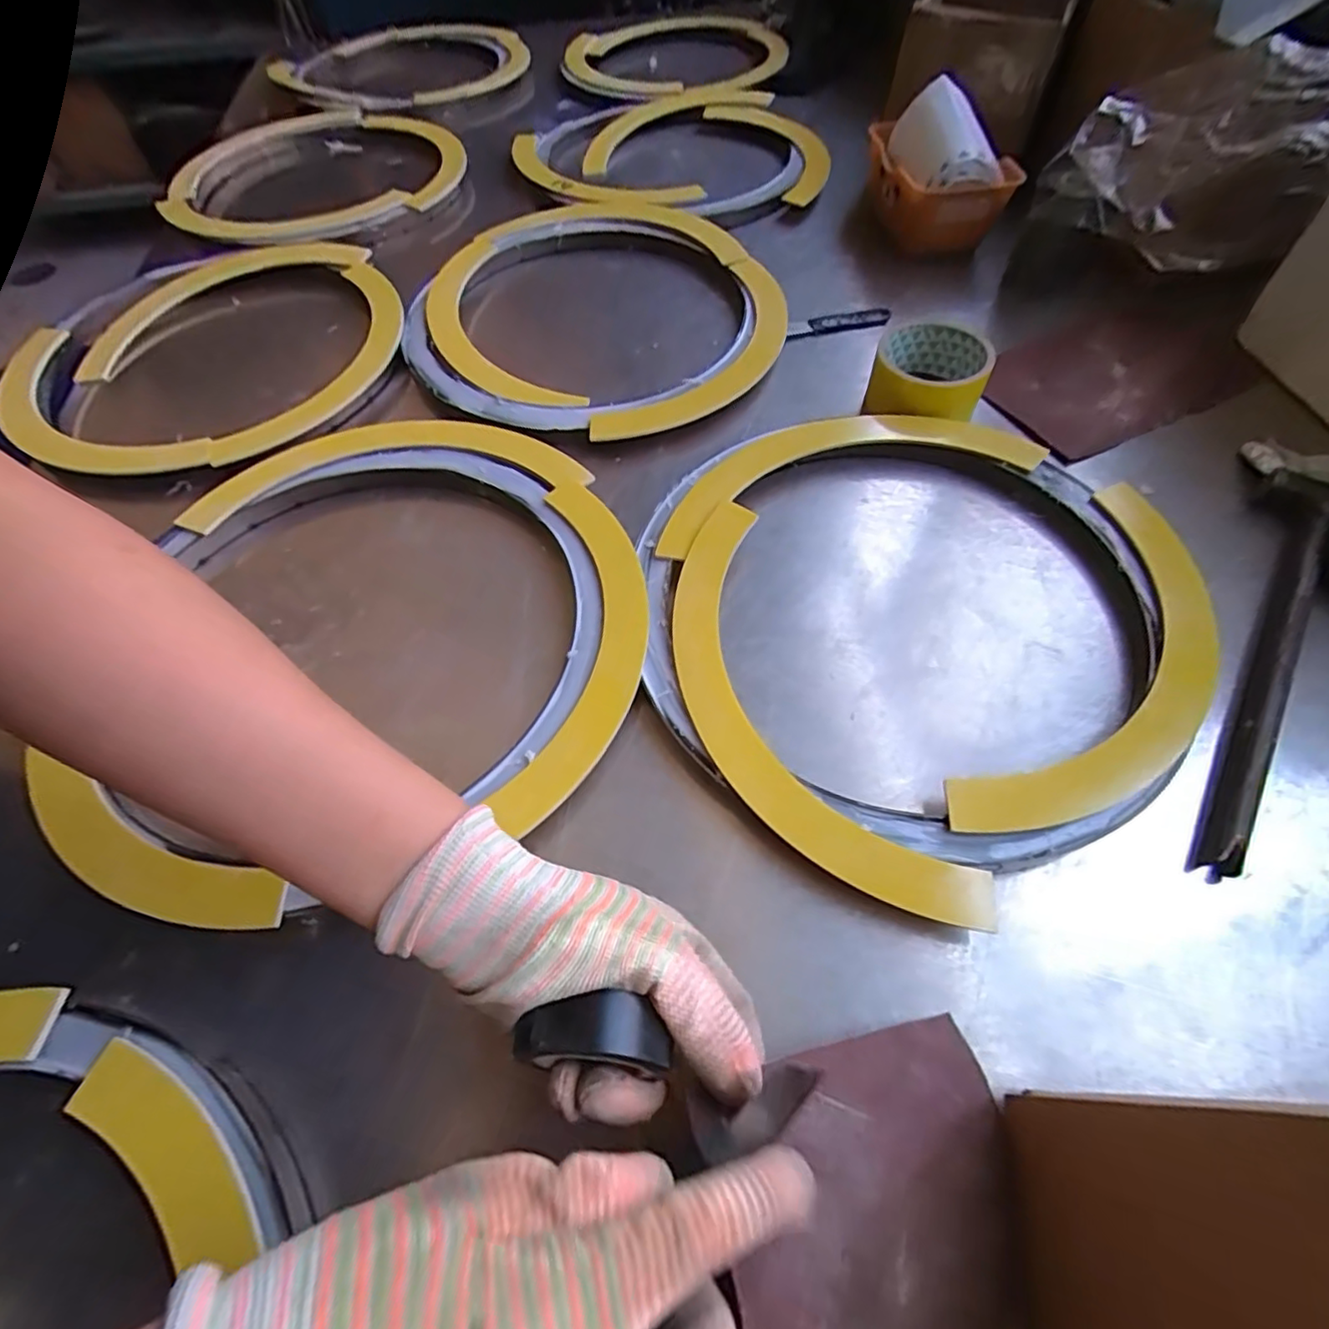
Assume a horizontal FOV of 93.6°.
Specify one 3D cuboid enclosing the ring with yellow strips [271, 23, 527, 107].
[{"bbox_3d":[-0.385,-0.885,0.910,0.349,0.019,0.304,37,65,20],"label":"ring with yellow strips"}]

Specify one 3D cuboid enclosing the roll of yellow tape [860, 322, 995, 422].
[{"bbox_3d":[0.207,-0.229,0.495,0.083,0.042,0.085,11,58,9],"label":"roll of yellow tape"}]

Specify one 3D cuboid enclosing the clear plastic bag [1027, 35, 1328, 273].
[{"bbox_3d":[0.398,-0.362,0.452,0.097,0.124,0.224,-34,64,-19],"label":"clear plastic bag"}]

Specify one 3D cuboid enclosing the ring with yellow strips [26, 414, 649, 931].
[{"bbox_3d":[-0.179,-0.032,0.393,0.328,0.020,0.356,-1,57,2],"label":"ring with yellow strips"}]

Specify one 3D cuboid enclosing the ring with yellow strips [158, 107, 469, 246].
[{"bbox_3d":[-0.417,-0.593,0.747,0.332,0.029,0.324,-1,57,1],"label":"ring with yellow strips"}]

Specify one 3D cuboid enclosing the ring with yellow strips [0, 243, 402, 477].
[{"bbox_3d":[-0.416,-0.289,0.570,0.328,0.035,0.330,-1,57,1],"label":"ring with yellow strips"}]

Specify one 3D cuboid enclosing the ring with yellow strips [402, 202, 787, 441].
[{"bbox_3d":[-0.075,-0.336,0.573,0.324,0.016,0.371,-20,58,-11],"label":"ring with yellow strips"}]

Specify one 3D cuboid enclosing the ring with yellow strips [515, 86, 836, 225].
[{"bbox_3d":[0.005,-0.604,0.732,0.356,0.028,0.312,7,57,7],"label":"ring with yellow strips"}]

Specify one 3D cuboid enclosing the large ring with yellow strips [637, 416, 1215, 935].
[{"bbox_3d":[0.147,-0.046,0.393,0.340,0.027,0.324,0,59,0],"label":"large ring with yellow strips"}]

